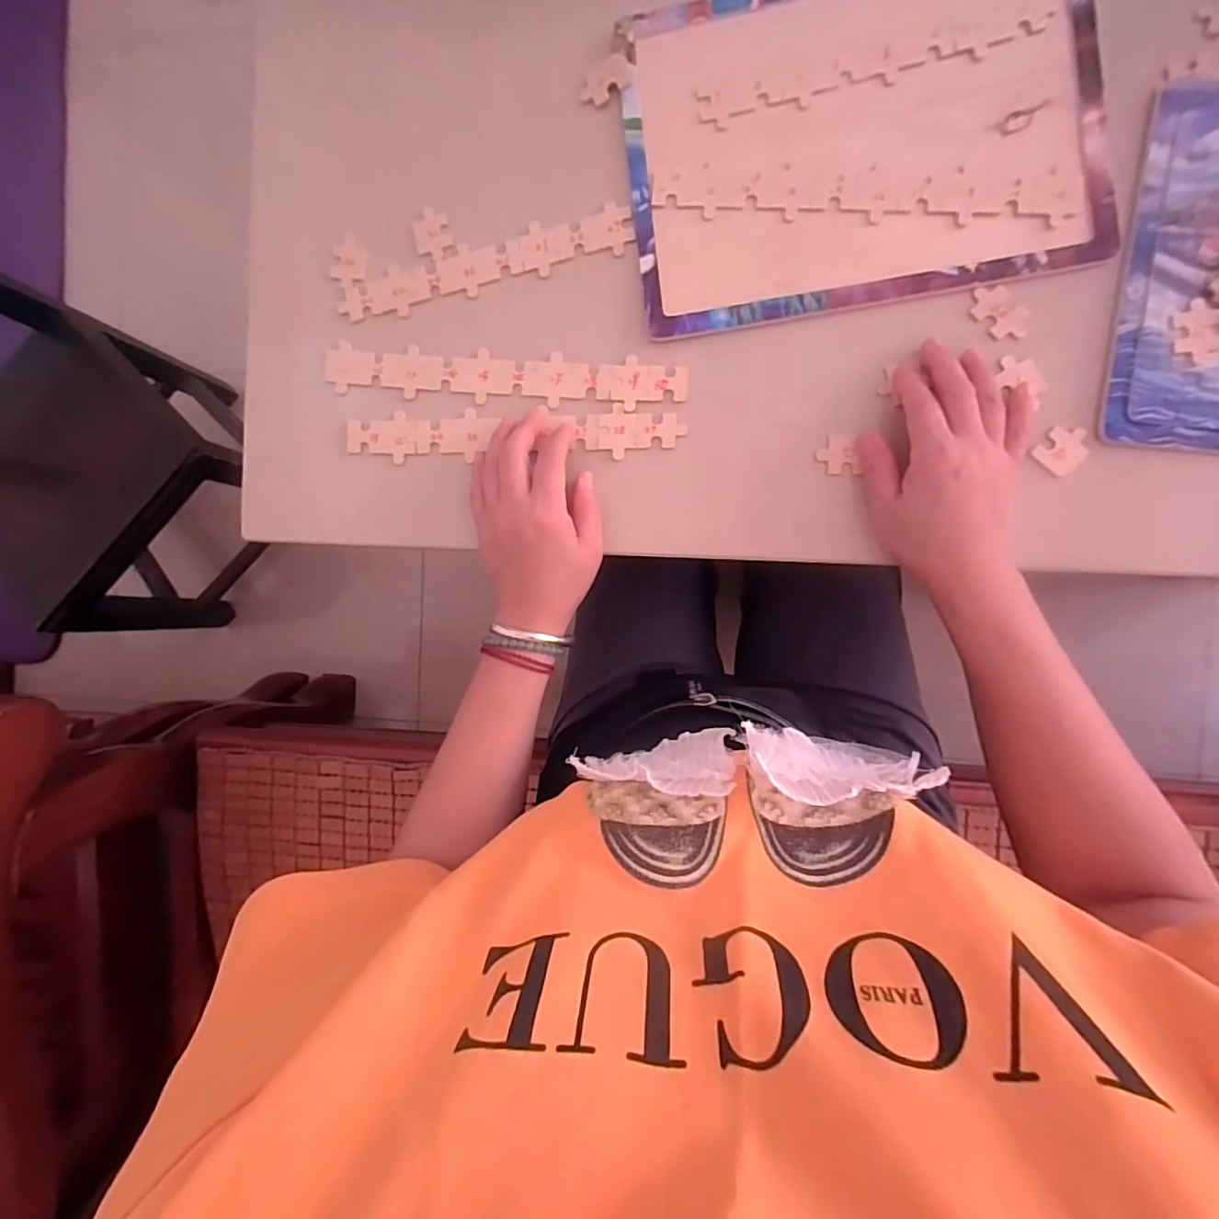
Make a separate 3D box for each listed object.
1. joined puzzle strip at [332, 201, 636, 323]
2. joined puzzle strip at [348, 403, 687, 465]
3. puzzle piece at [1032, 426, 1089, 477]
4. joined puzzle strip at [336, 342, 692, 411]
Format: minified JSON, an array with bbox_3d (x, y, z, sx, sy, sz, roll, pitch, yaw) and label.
[{"bbox_3d":[-0.094,-0.264,0.396,0.217,0.006,0.062,-11,89,8],"label":"joined puzzle strip"},{"bbox_3d":[-0.072,-0.128,0.398,0.245,0.004,0.035,1,91,7],"label":"joined puzzle strip"},{"bbox_3d":[0.291,-0.102,0.349,0.026,0.004,0.031,40,96,5],"label":"puzzle piece"},{"bbox_3d":[-0.080,-0.169,0.397,0.269,0.005,0.035,7,92,8],"label":"joined puzzle strip"}]

